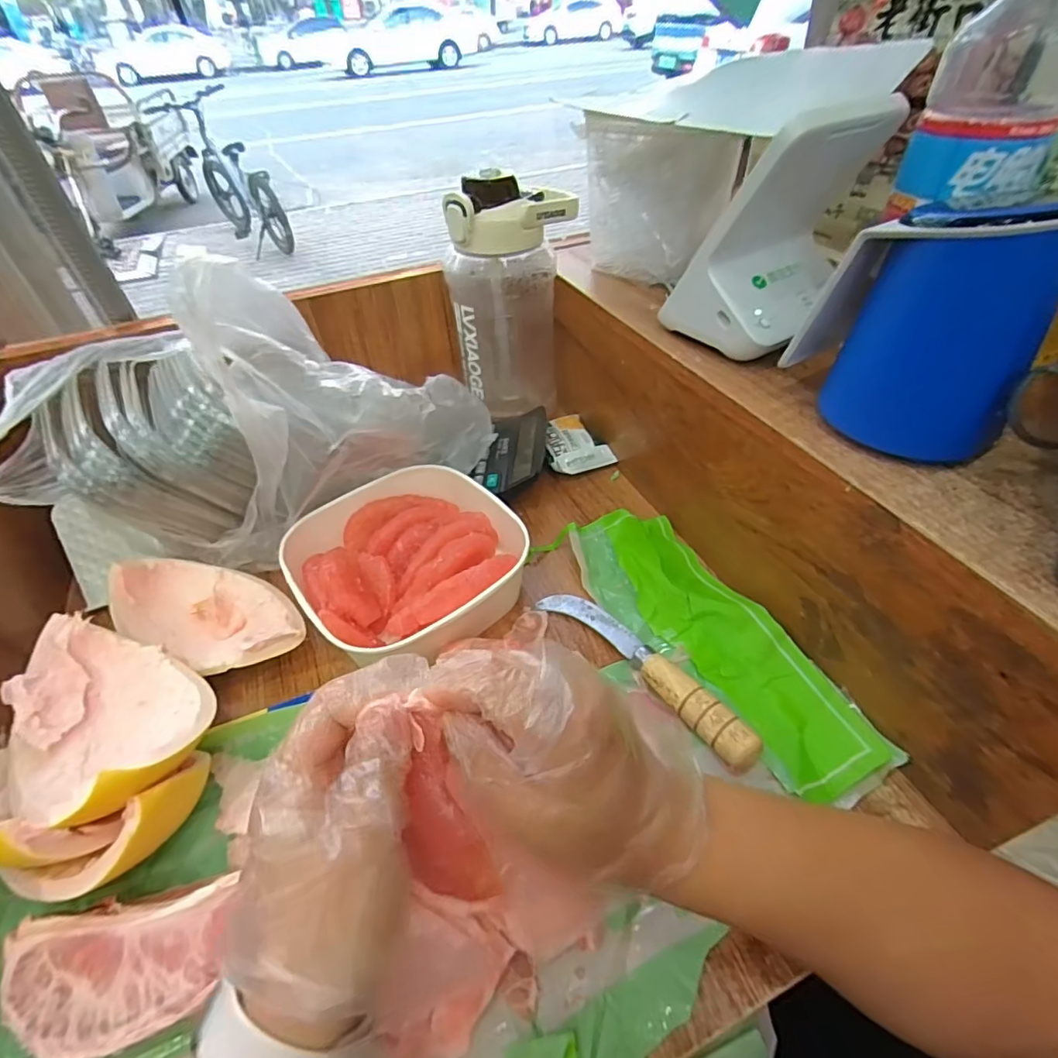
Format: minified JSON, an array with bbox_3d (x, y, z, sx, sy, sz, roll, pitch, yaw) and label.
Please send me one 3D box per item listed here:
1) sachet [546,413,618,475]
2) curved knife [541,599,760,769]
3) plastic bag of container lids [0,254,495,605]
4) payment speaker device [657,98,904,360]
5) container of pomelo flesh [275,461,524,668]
[{"bbox_3d":[0.044,-0.085,0.541,0.062,0.028,0.072,-17,46,-14],"label":"sachet"},{"bbox_3d":[0.077,0.089,0.369,0.027,0.025,0.180,-31,51,-26],"label":"curved knife"},{"bbox_3d":[-0.212,-0.088,0.411,0.360,0.189,0.141,-10,45,-7],"label":"plastic bag of container lids"},{"bbox_3d":[0.166,-0.200,0.367,0.114,0.140,0.101,-35,53,-28],"label":"payment speaker device"},{"bbox_3d":[-0.093,0.023,0.426,0.169,0.054,0.164,-31,51,-25],"label":"container of pomelo flesh"}]

